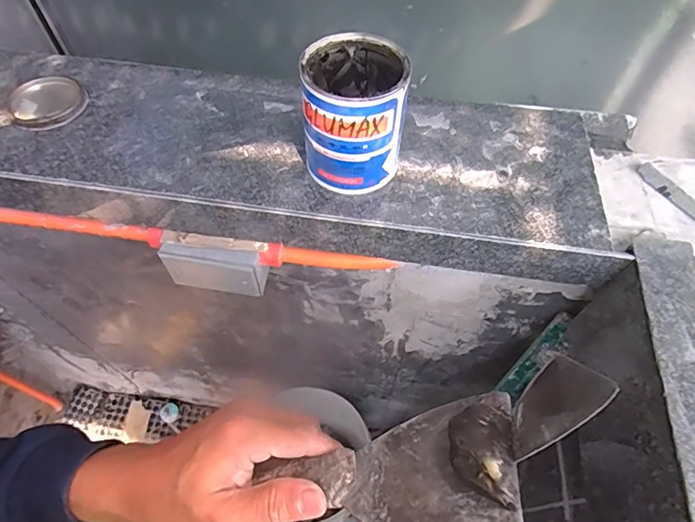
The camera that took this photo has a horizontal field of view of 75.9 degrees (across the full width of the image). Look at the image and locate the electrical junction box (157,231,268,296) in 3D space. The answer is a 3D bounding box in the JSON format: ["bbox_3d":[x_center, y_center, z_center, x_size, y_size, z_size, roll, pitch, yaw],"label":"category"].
[{"bbox_3d":[-0.163,0.006,0.556,0.122,0.082,0.032,7,57,4],"label":"electrical junction box"}]

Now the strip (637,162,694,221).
[{"bbox_3d":[0.381,-0.067,0.502,0.017,0.010,0.124,-23,61,-15],"label":"strip"}]

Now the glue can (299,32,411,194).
[{"bbox_3d":[0.005,-0.145,0.457,0.094,0.123,0.103,0,57,-1],"label":"glue can"}]

